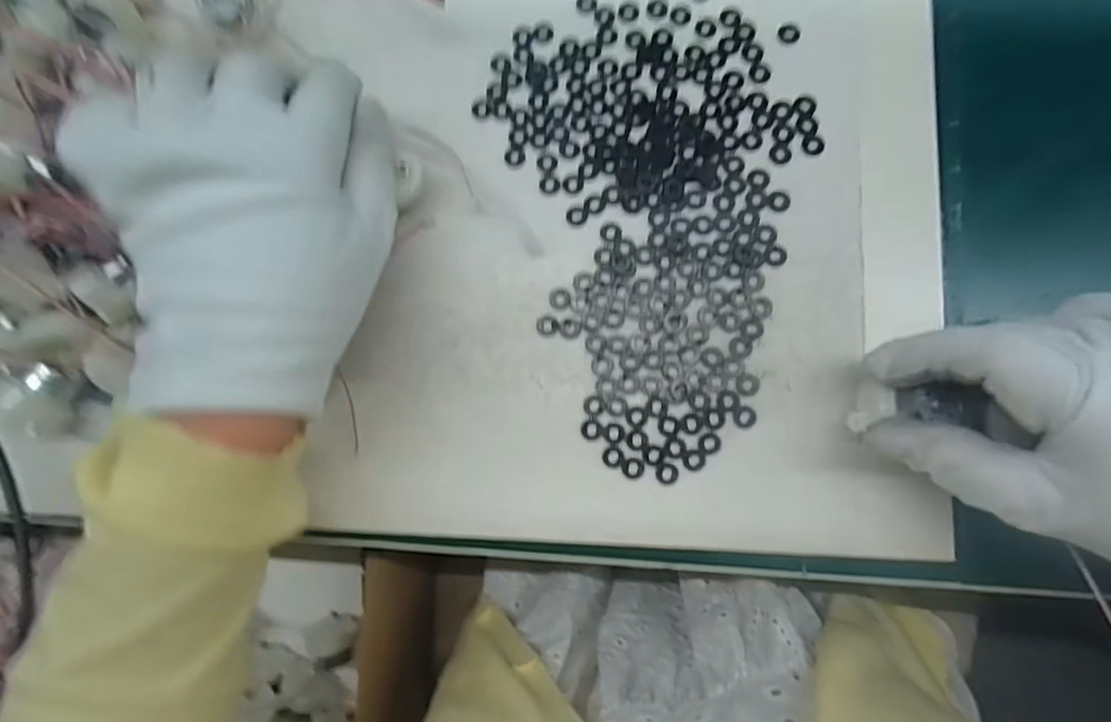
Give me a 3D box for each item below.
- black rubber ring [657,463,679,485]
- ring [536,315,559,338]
[{"bbox_3d":[0.051,0.051,0.258,0.010,0.004,0.010,0,85,5],"label":"black rubber ring"},{"bbox_3d":[-0.004,-0.017,0.271,0.010,0.004,0.010,0,85,5],"label":"ring"}]

